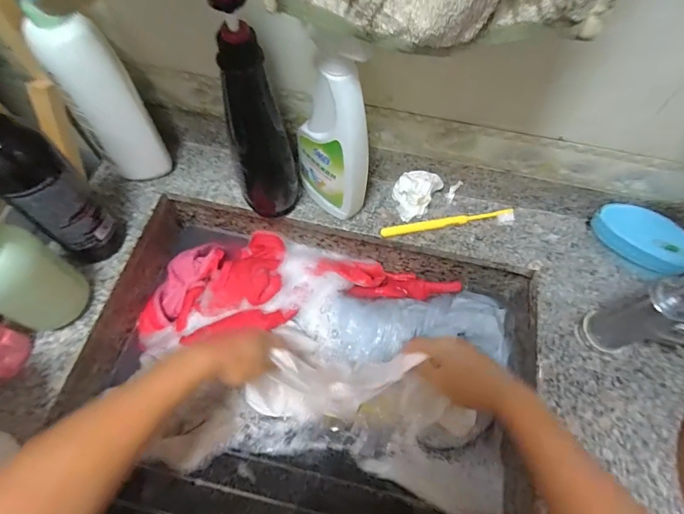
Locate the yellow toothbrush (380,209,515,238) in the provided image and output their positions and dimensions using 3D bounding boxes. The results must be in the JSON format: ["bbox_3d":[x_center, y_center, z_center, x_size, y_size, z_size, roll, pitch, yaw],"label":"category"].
[{"bbox_3d":[0.138,-0.043,0.538,0.175,0.010,0.018,-7,64,-5],"label":"yellow toothbrush"}]

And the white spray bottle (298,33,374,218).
[{"bbox_3d":[-0.011,-0.133,0.447,0.046,0.225,0.086,-32,69,-17],"label":"white spray bottle"}]

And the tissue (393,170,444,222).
[{"bbox_3d":[0.098,-0.079,0.538,0.058,0.044,0.051,9,63,2],"label":"tissue"}]

